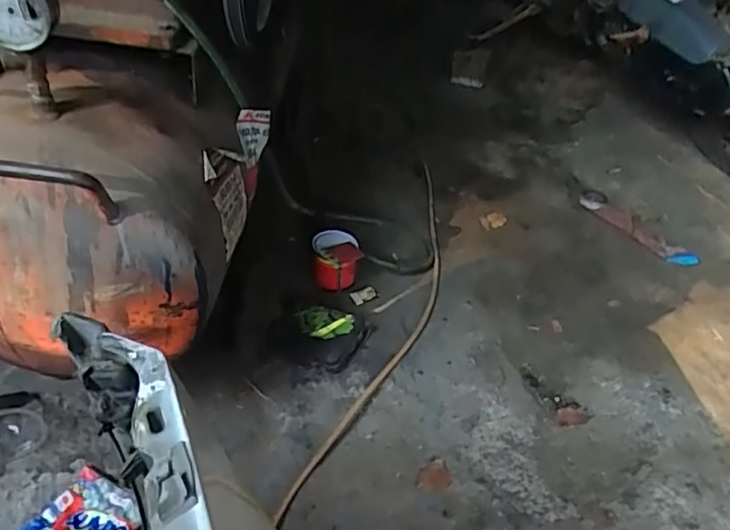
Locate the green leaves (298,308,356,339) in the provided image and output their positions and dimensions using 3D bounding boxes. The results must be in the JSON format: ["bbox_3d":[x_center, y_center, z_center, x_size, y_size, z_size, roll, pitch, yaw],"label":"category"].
[{"bbox_3d":[-0.057,0.085,0.860,0.077,0.005,0.045,14,65,10],"label":"green leaves"}]

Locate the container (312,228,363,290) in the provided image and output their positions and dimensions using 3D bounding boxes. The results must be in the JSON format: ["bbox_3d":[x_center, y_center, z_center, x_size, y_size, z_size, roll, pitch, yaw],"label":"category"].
[{"bbox_3d":[-0.045,-0.005,0.961,0.076,0.077,0.072,-2,37,-7],"label":"container"}]

